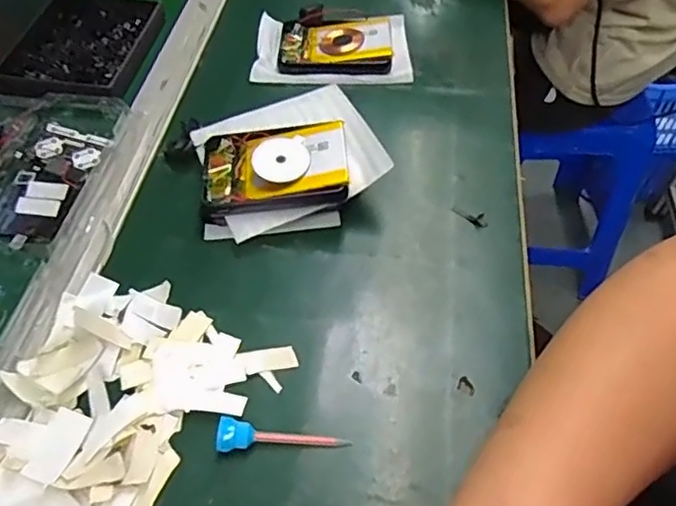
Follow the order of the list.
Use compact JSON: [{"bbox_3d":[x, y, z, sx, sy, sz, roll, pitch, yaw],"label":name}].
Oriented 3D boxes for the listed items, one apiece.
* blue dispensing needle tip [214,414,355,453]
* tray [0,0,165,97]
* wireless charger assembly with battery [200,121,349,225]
[{"bbox_3d":[-0.031,0.105,0.339,0.075,0.010,0.018,1,53,-2],"label":"blue dispensing needle tip"},{"bbox_3d":[-0.242,-0.206,0.566,0.122,0.015,0.173,5,53,1],"label":"tray"},{"bbox_3d":[-0.048,-0.064,0.438,0.109,0.021,0.070,-11,59,6],"label":"wireless charger assembly with battery"}]

